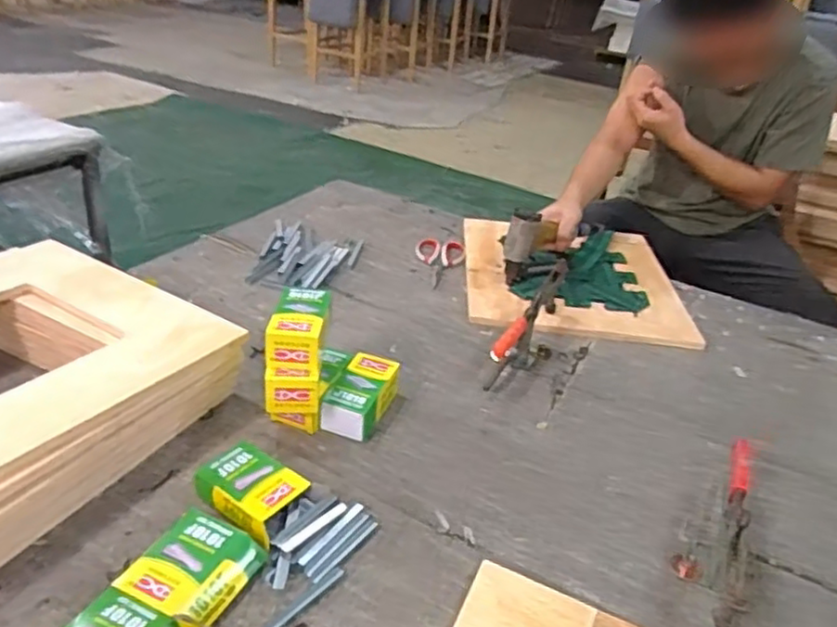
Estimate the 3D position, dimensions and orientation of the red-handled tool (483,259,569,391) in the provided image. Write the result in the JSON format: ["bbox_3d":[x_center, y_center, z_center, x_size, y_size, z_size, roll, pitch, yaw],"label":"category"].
[{"bbox_3d":[0.179,0.005,1.077,0.051,0.108,0.289,17,32,18],"label":"red-handled tool"}]

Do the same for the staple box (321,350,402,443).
[{"bbox_3d":[-0.076,0.111,0.920,0.068,0.054,0.135,15,32,14],"label":"staple box"}]

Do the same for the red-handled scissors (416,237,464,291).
[{"bbox_3d":[0.042,-0.103,1.337,0.094,0.008,0.189,6,30,0],"label":"red-handled scissors"}]

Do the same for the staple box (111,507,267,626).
[{"bbox_3d":[-0.222,0.256,0.666,0.104,0.030,0.114,15,32,15],"label":"staple box"}]

